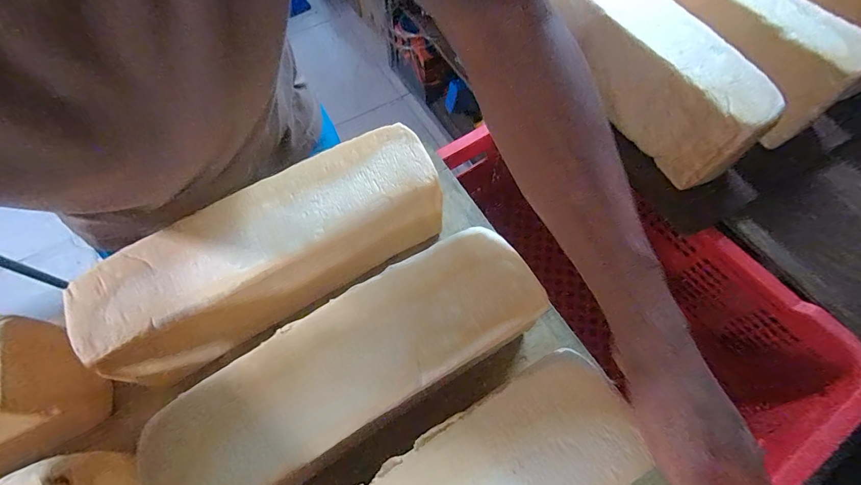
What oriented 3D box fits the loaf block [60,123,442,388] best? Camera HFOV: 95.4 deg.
[{"bbox_3d":[-0.151,0.007,0.390,0.331,0.086,0.109,-29,67,-14],"label":"loaf block"}]

